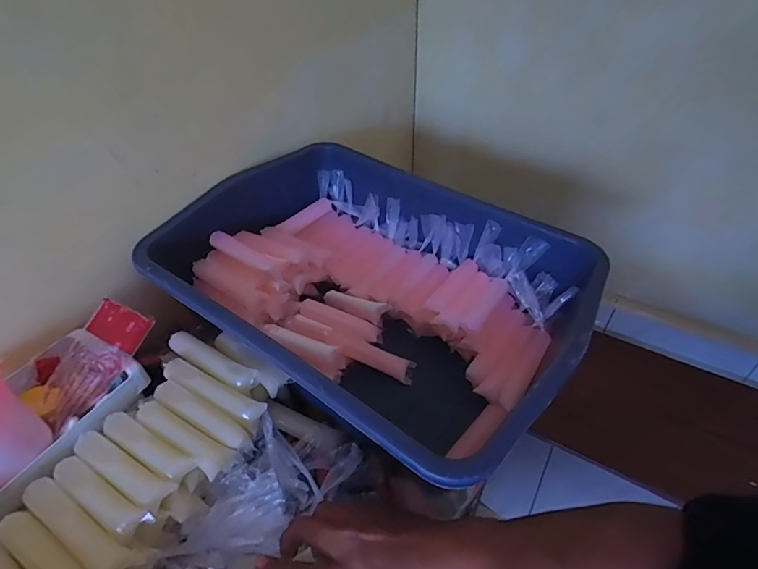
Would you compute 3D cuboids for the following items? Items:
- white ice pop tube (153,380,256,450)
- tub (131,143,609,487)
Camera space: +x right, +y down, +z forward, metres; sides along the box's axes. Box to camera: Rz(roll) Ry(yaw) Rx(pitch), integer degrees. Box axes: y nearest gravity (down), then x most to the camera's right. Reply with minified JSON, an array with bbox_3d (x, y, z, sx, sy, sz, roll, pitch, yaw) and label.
[{"bbox_3d":[-0.182,0.136,0.458,0.112,0.026,0.024,20,49,21],"label":"white ice pop tube"},{"bbox_3d":[-0.004,0.019,0.579,0.467,0.159,0.348,27,52,26],"label":"tub"}]

